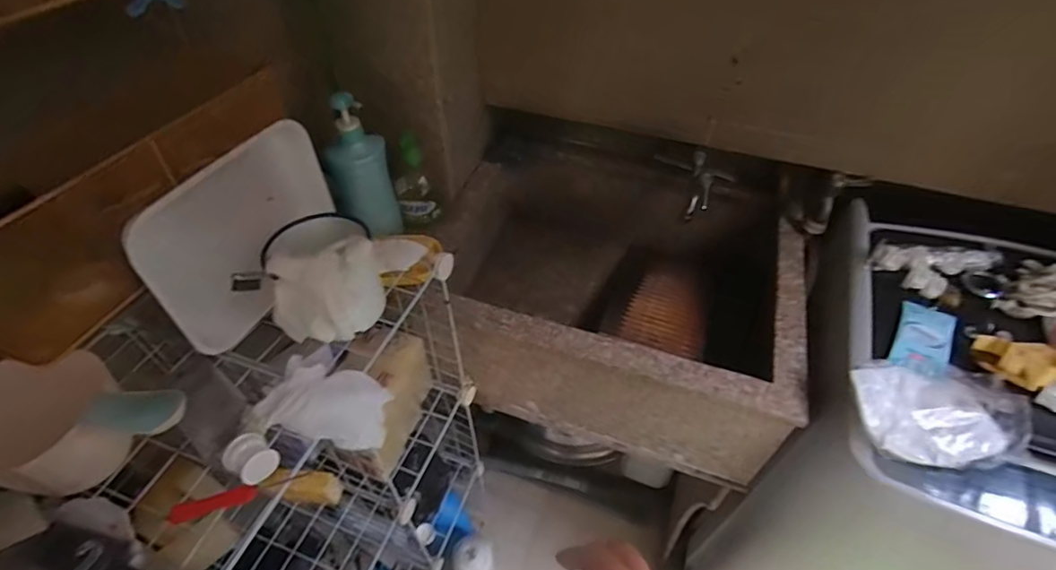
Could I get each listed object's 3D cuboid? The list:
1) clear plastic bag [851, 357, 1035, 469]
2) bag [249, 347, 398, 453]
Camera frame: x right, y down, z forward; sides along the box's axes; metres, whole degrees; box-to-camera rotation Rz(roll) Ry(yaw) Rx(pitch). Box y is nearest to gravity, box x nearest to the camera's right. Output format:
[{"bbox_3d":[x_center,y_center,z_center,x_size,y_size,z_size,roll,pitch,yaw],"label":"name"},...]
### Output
[{"bbox_3d":[0.456,0.136,0.571,0.140,0.062,0.127,-1,47,-2],"label":"clear plastic bag"},{"bbox_3d":[-0.201,0.117,0.508,0.107,0.064,0.088,2,47,1],"label":"bag"}]

